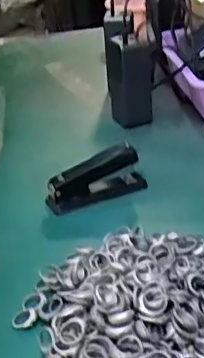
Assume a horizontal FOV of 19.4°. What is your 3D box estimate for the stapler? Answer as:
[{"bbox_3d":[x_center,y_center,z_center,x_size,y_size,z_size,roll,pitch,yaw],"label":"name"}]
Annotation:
[{"bbox_3d":[-0.006,-0.003,0.731,0.125,0.058,0.025,-13,29,-16],"label":"stapler"}]

